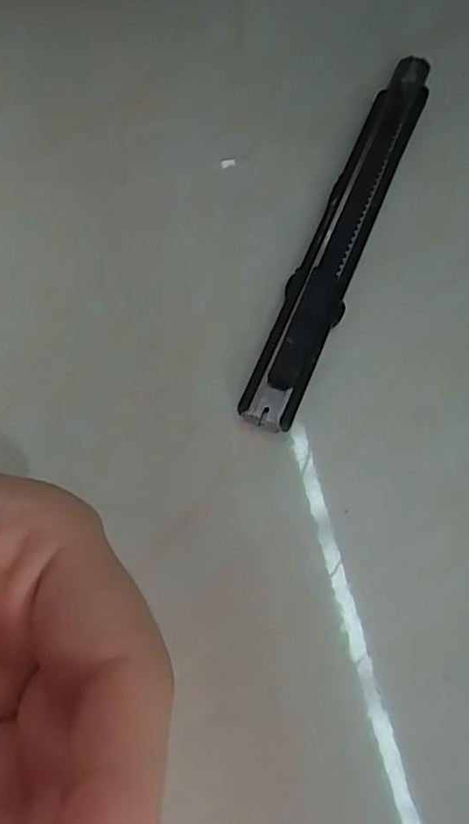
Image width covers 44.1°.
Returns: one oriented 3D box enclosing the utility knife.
[{"bbox_3d":[0.033,-0.056,0.172,0.016,0.015,0.134,21,75,8],"label":"utility knife"}]

